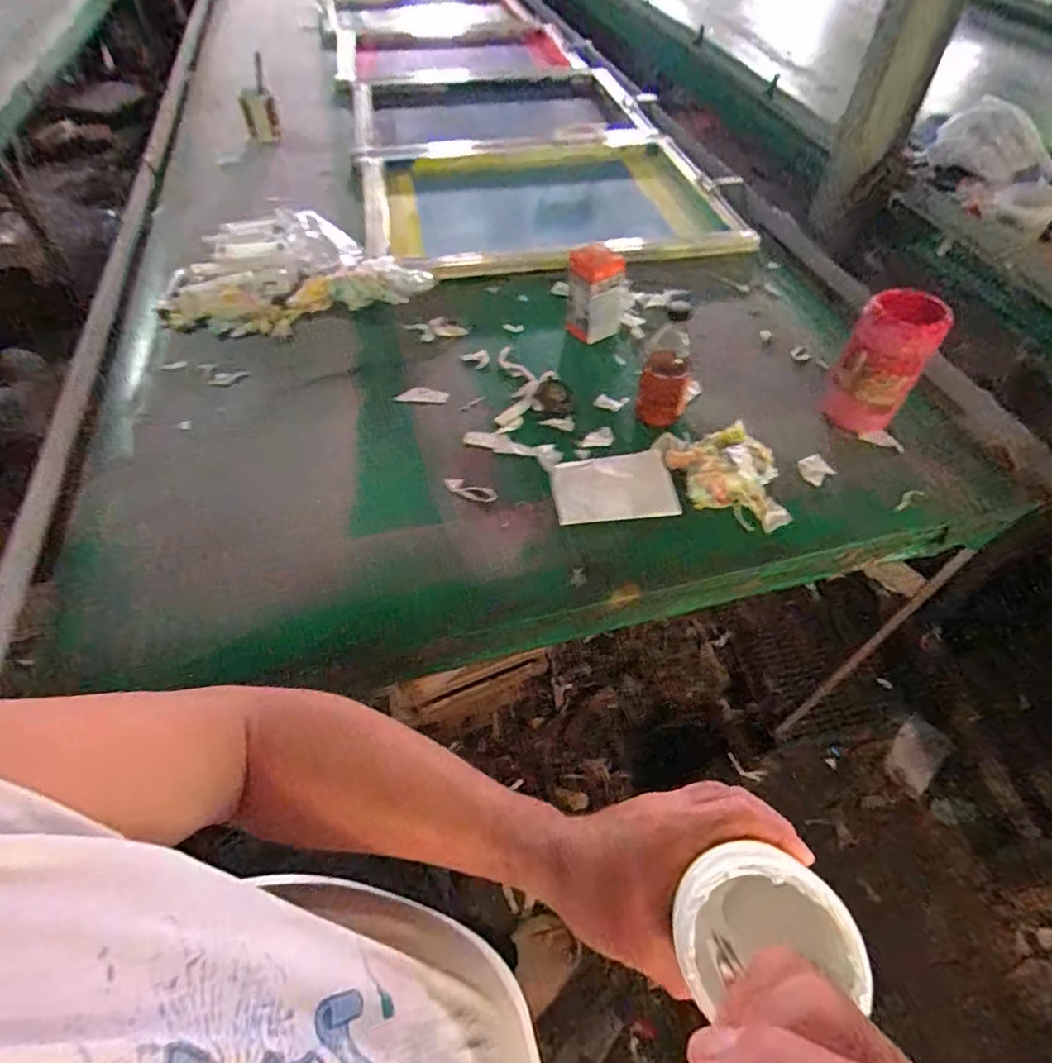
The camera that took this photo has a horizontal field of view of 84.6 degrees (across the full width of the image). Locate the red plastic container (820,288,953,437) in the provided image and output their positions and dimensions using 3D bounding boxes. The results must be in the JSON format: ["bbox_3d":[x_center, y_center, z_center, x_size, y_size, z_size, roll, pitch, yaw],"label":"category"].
[{"bbox_3d":[0.467,-0.215,0.771,0.091,0.184,0.080,31,58,22],"label":"red plastic container"}]

